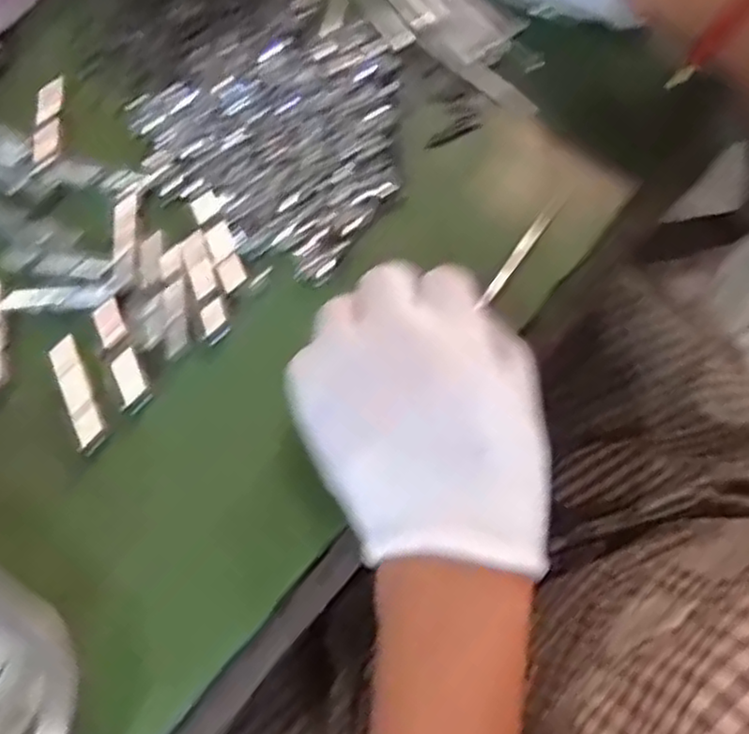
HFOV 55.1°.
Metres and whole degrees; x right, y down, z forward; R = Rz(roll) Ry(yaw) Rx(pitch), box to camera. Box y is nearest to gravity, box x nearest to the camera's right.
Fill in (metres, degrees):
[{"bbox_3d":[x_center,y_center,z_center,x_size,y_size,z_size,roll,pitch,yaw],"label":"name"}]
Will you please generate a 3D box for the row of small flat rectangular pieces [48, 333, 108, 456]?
[{"bbox_3d":[-0.133,0.013,0.323,0.014,0.007,0.054,-24,75,-6],"label":"row of small flat rectangular pieces"}]

